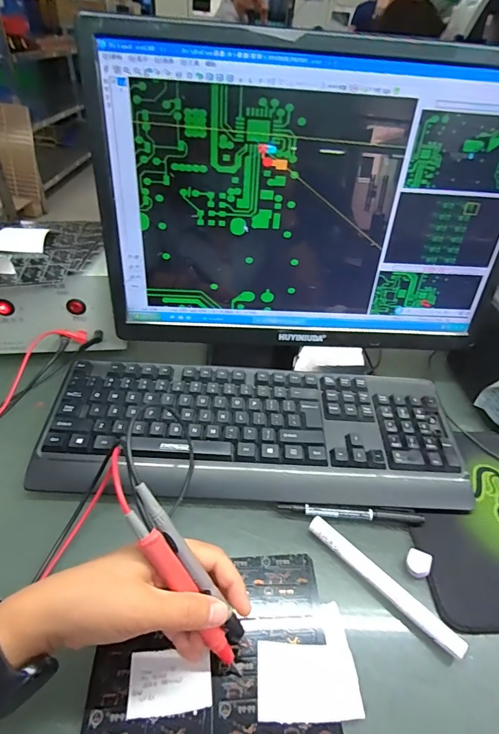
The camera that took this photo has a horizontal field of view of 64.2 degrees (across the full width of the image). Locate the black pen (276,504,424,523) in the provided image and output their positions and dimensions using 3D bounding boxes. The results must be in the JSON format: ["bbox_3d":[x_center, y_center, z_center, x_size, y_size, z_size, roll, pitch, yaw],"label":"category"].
[{"bbox_3d":[0.099,0.145,0.388,0.138,0.012,0.010,6,41,-1],"label":"black pen"}]

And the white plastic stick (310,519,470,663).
[{"bbox_3d":[0.112,0.184,0.341,0.144,0.014,0.015,35,49,29],"label":"white plastic stick"}]

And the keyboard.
[{"bbox_3d":[0.008,0.069,0.437,0.431,0.042,0.158,4,41,-3],"label":"keyboard"}]

